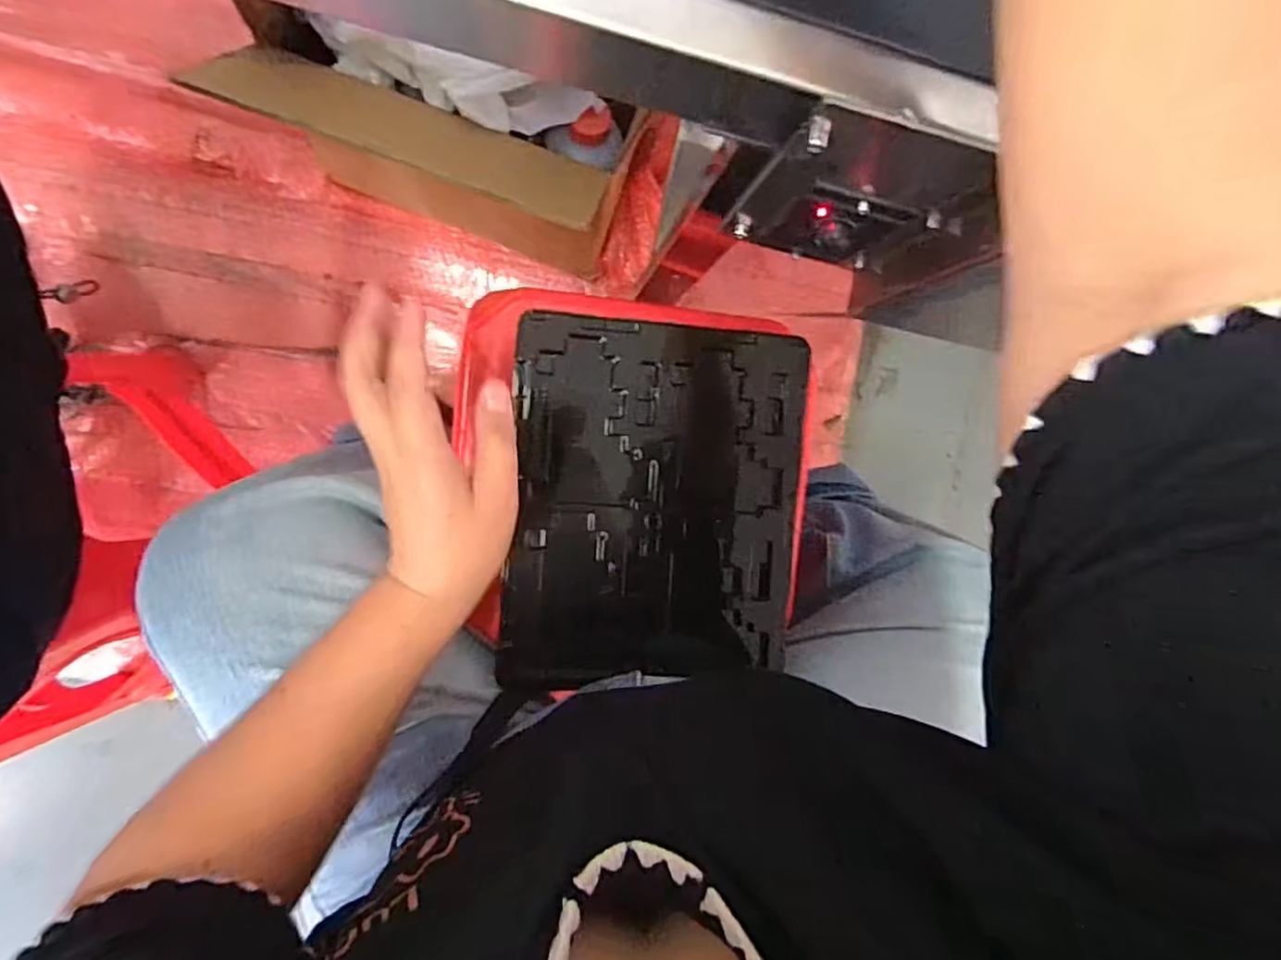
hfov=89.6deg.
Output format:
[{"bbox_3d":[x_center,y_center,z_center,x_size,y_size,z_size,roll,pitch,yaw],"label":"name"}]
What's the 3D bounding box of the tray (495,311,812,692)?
[{"bbox_3d":[0.015,0.018,0.483,0.218,0.026,0.266,4,93,-9],"label":"tray"}]

